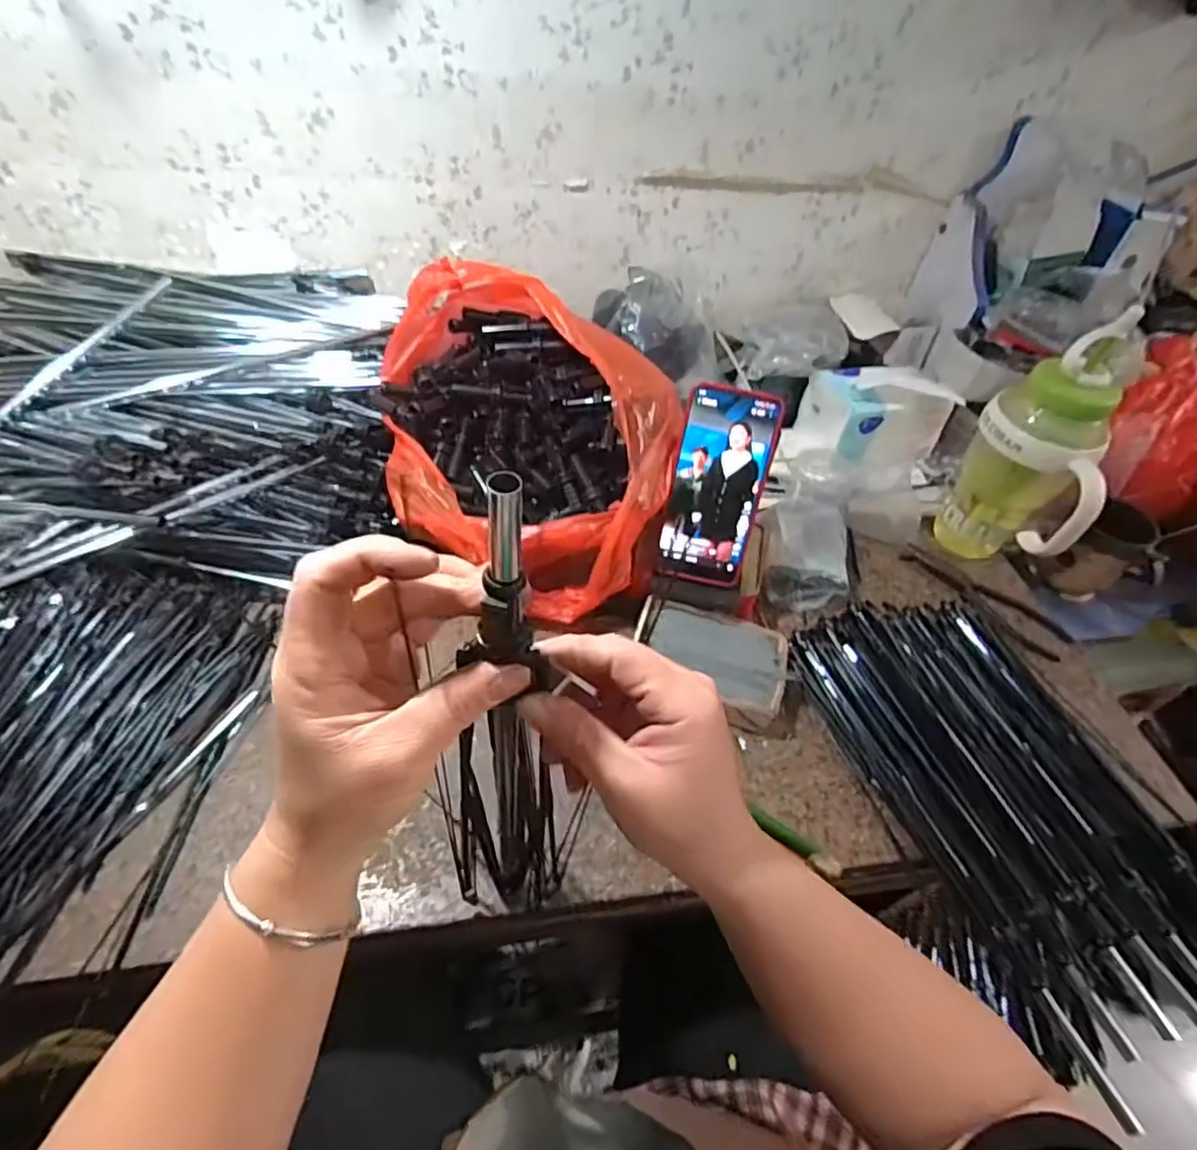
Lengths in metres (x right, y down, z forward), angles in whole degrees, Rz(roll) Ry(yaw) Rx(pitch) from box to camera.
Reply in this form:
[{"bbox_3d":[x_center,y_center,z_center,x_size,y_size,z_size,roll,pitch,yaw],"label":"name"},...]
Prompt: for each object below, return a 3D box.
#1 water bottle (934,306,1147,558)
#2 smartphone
[{"bbox_3d":[0.427,-0.113,0.625,0.122,0.253,0.118,32,53,23],"label":"water bottle"},{"bbox_3d":[0.100,-0.073,0.546,0.077,0.163,0.010,12,18,6],"label":"smartphone"}]

